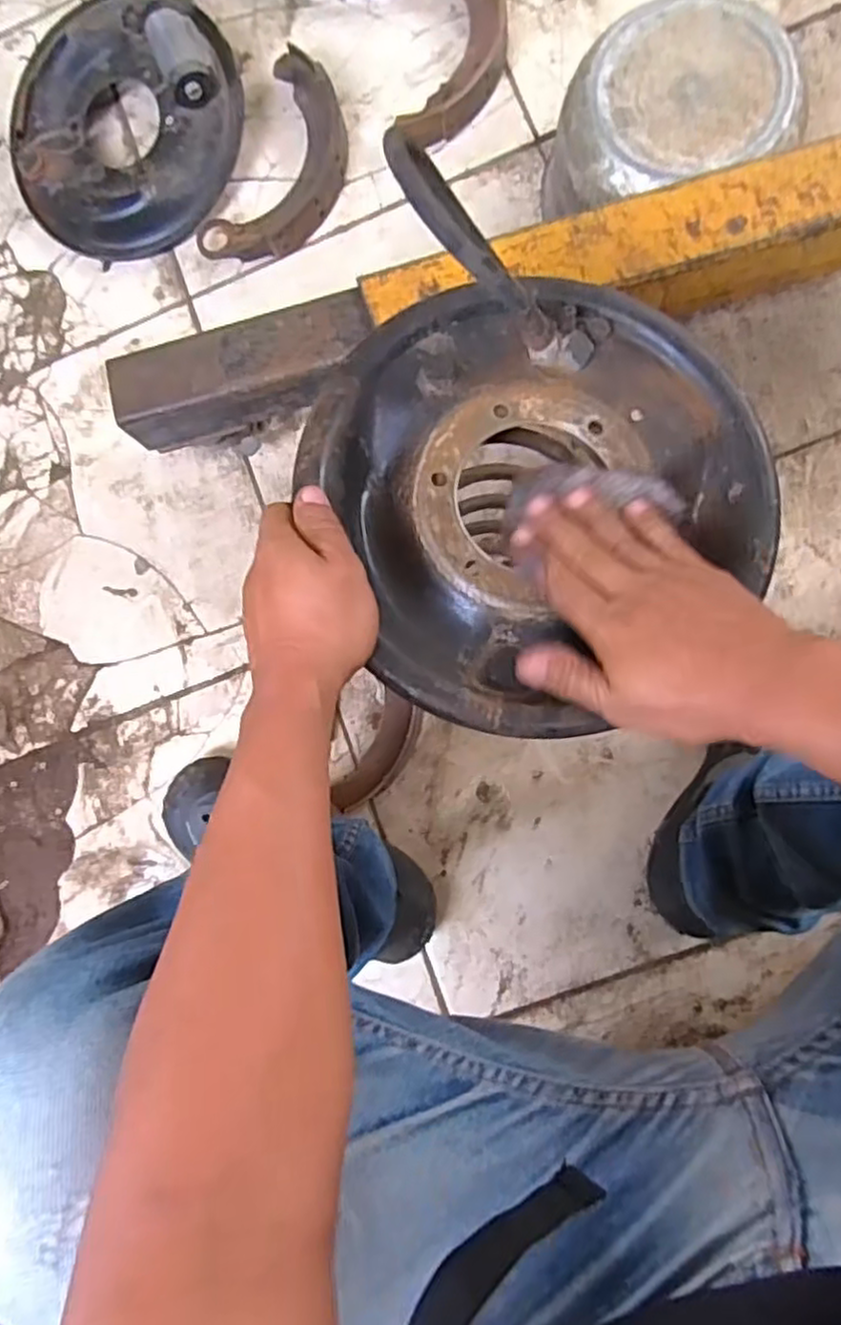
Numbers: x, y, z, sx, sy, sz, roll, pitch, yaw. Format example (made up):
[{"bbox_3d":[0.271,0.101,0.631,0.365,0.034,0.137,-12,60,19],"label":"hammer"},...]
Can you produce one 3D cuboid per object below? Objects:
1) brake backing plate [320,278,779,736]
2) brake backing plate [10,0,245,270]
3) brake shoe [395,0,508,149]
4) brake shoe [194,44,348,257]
[{"bbox_3d":[0.062,-0.100,0.411,0.235,0.056,0.247,0,88,7],"label":"brake backing plate"},{"bbox_3d":[-0.322,-0.578,0.779,0.268,0.071,0.268,1,98,10],"label":"brake backing plate"},{"bbox_3d":[0.038,-0.644,0.748,0.100,0.048,0.227,8,89,7],"label":"brake shoe"},{"bbox_3d":[-0.145,-0.524,0.774,0.123,0.033,0.223,29,91,7],"label":"brake shoe"}]

